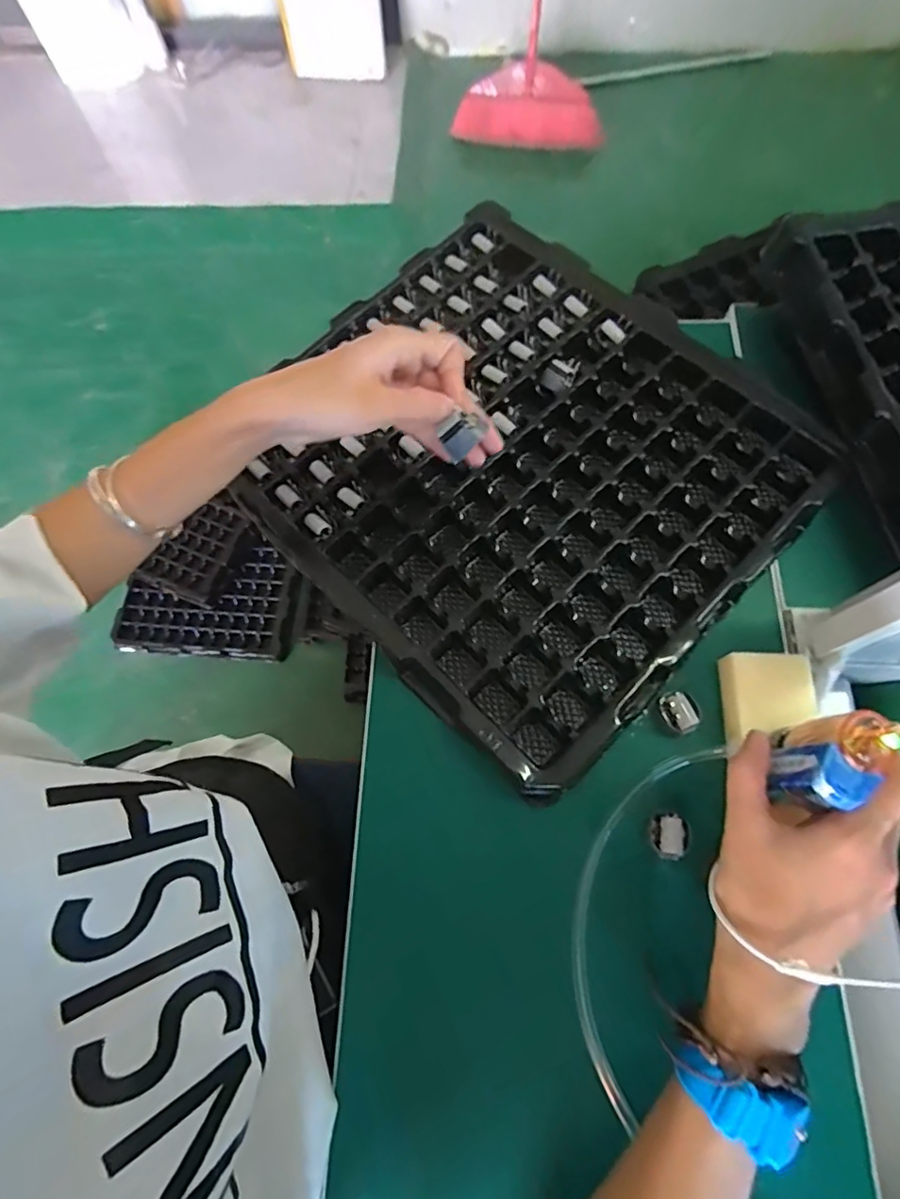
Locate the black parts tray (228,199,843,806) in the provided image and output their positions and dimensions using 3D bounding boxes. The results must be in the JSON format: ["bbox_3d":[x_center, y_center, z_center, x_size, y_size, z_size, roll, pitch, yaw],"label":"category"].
[{"bbox_3d":[0.050,-0.108,0.445,0.355,0.034,0.392,-41,73,-12],"label":"black parts tray"}]

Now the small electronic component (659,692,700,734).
[{"bbox_3d":[0.152,0.075,0.375,0.024,0.021,0.026,-28,71,-7],"label":"small electronic component"}]

